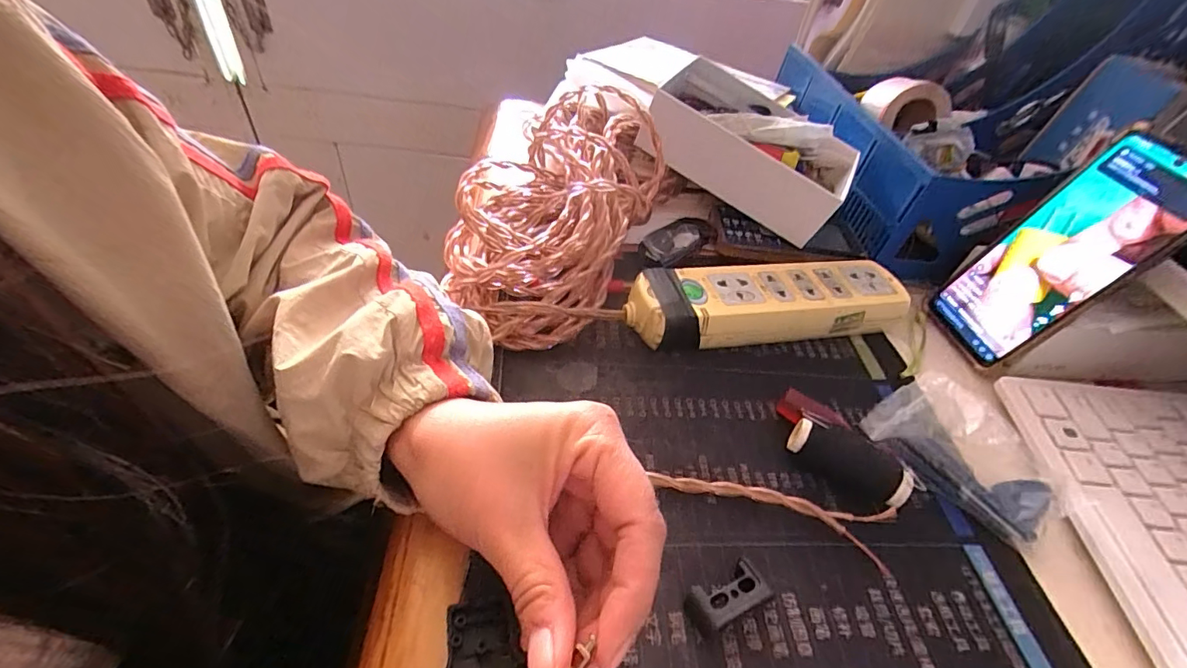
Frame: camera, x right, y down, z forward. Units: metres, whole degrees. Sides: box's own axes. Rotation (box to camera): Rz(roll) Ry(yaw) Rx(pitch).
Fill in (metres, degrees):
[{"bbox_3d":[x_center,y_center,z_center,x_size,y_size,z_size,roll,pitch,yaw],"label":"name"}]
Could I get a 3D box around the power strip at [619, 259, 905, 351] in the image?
[{"bbox_3d":[0.127,-0.025,0.363,0.208,0.037,0.057,-6,48,-12],"label":"power strip"}]

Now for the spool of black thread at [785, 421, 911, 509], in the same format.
[{"bbox_3d":[0.142,0.072,0.280,0.064,0.021,0.023,29,50,19],"label":"spool of black thread"}]

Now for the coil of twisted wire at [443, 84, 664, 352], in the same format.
[{"bbox_3d":[-0.025,-0.110,0.385,0.138,0.082,0.265,22,48,13],"label":"coil of twisted wire"}]

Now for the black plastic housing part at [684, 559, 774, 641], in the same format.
[{"bbox_3d":[0.061,0.122,0.231,0.037,0.012,0.019,-19,52,-23],"label":"black plastic housing part"}]

